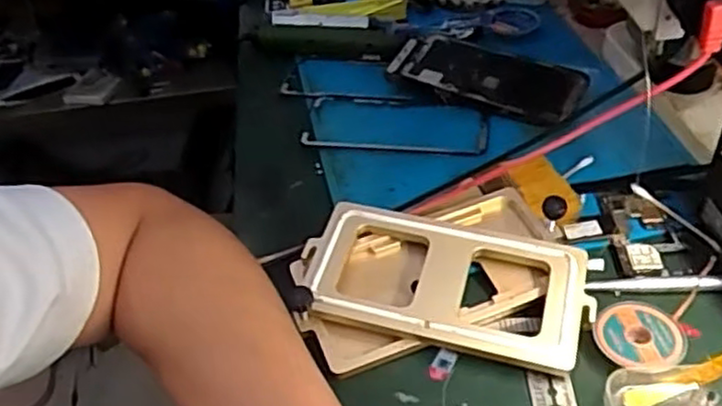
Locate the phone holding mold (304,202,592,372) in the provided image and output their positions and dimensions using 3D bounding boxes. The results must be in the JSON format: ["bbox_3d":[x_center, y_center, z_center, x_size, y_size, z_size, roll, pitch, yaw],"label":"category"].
[{"bbox_3d":[0.047,0.044,0.397,0.159,0.010,0.080,9,53,12],"label":"phone holding mold"}]

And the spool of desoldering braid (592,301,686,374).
[{"bbox_3d":[0.149,0.072,0.372,0.045,0.009,0.046,-4,41,3],"label":"spool of desoldering braid"}]

